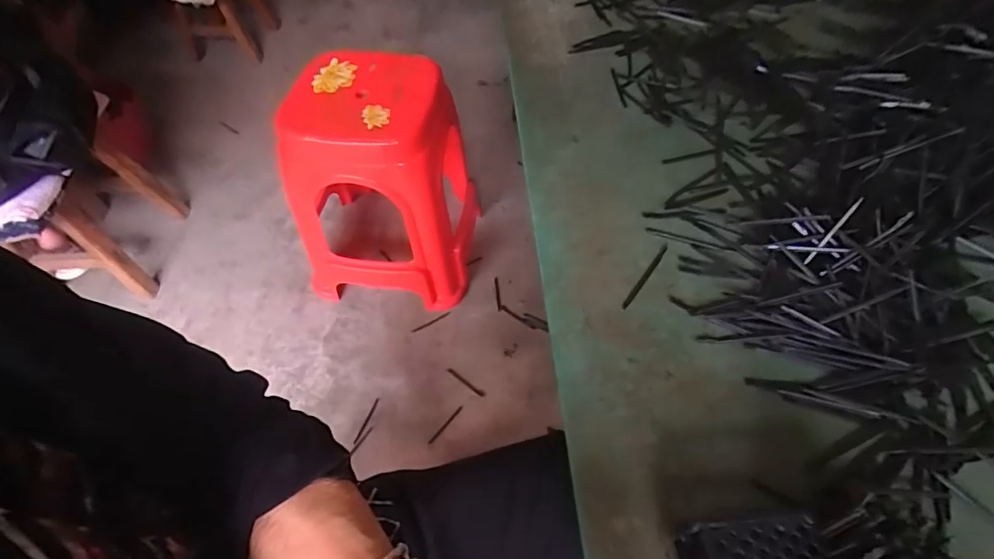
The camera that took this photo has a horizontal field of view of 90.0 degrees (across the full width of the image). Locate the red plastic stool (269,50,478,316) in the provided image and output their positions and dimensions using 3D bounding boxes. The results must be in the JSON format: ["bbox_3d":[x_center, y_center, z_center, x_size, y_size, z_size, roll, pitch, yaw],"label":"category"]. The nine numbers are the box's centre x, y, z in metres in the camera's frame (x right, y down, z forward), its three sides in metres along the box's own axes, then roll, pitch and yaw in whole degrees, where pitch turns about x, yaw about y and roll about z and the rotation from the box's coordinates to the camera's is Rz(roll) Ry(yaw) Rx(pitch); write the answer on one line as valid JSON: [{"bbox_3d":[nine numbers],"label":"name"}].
[{"bbox_3d":[-0.257,-0.197,1.123,0.364,0.481,0.336,7,55,5],"label":"red plastic stool"}]

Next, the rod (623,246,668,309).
[{"bbox_3d":[0.164,-0.004,0.548,0.007,0.008,0.099,33,61,21],"label":"rod"}]

